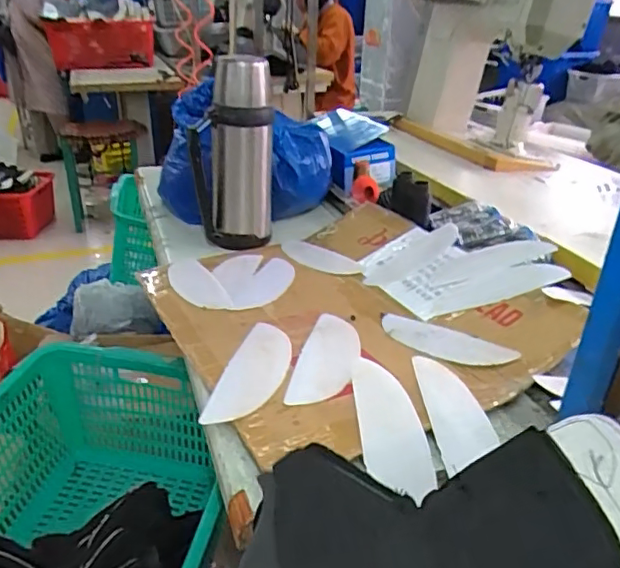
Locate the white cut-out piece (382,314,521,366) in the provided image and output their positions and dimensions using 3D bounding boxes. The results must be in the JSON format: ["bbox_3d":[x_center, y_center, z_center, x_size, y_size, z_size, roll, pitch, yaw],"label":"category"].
[{"bbox_3d":[0.176,0.075,0.749,0.188,0.007,0.060,15,42,31],"label":"white cut-out piece"}]

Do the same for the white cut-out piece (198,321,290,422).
[{"bbox_3d":[-0.063,0.102,0.687,0.076,0.010,0.210,3,29,18],"label":"white cut-out piece"}]

